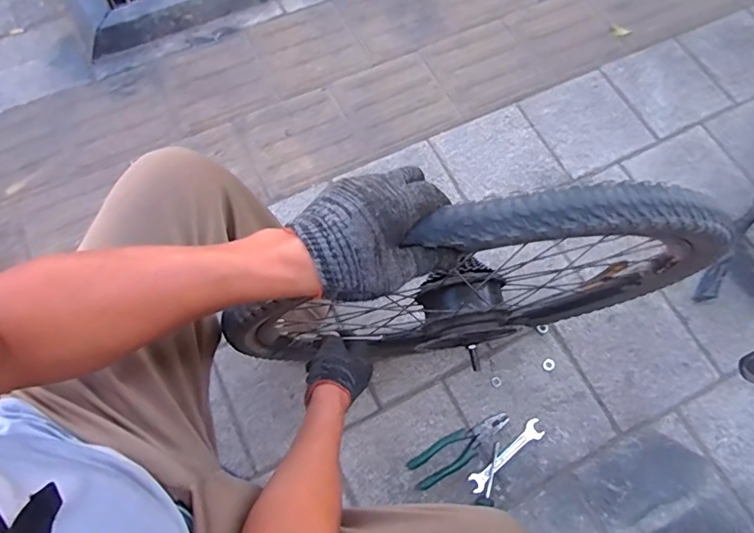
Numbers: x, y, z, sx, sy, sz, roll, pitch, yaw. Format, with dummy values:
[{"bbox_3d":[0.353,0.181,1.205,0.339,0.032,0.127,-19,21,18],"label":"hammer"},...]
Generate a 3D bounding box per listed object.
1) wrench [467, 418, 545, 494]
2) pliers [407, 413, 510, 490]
[{"bbox_3d":[0.242,0.351,0.949,0.178,0.013,0.037,-35,74,-13],"label":"wrench"},{"bbox_3d":[0.157,0.333,0.943,0.204,0.010,0.057,-29,72,-11],"label":"pliers"}]

